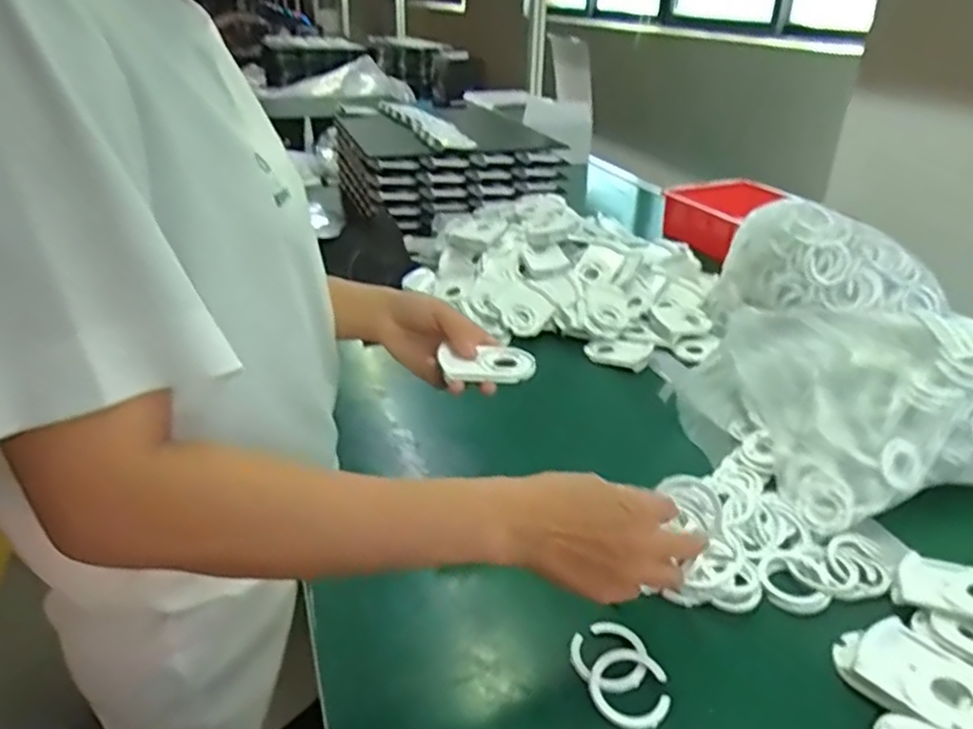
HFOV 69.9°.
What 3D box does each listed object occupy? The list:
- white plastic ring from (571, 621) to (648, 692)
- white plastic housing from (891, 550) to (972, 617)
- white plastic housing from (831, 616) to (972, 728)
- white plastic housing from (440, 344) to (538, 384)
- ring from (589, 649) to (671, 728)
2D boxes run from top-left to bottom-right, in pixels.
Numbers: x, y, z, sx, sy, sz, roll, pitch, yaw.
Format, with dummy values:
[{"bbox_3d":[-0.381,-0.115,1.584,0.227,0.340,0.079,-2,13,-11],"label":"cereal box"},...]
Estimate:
[{"bbox_3d":[0.086,0.200,0.479,0.052,0.004,0.053,1,28,-1],"label":"white plastic ring"},{"bbox_3d":[0.352,0.166,0.515,0.081,0.013,0.056,4,27,39],"label":"white plastic housing"},{"bbox_3d":[0.278,0.206,0.455,0.061,0.021,0.092,-22,36,-36],"label":"white plastic housing"},{"bbox_3d":[0.003,0.000,0.615,0.082,0.014,0.040,0,28,-3],"label":"white plastic housing"},{"bbox_3d":[0.095,0.213,0.458,0.052,0.008,0.052,1,28,-1],"label":"ring"}]

